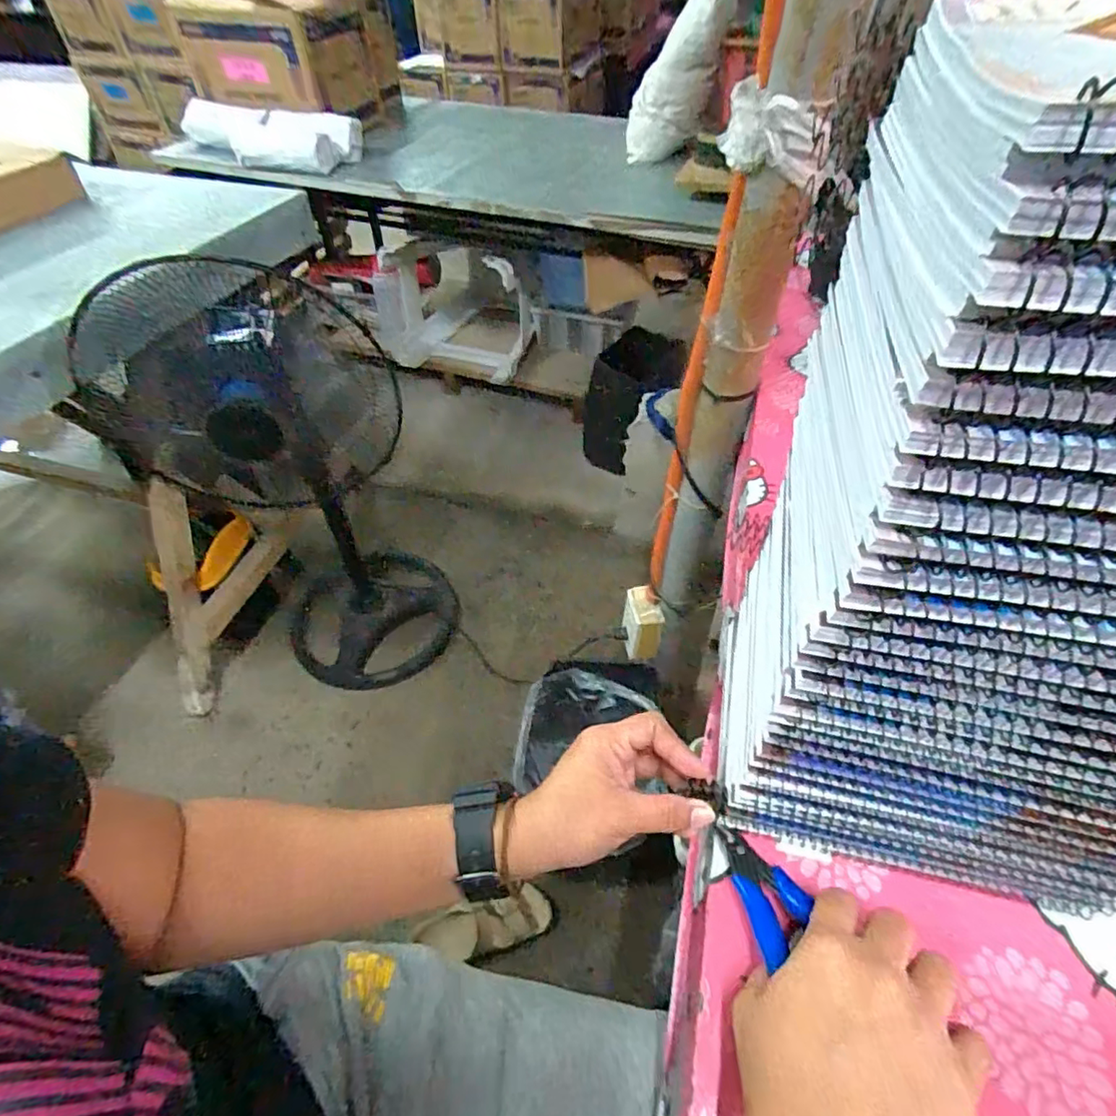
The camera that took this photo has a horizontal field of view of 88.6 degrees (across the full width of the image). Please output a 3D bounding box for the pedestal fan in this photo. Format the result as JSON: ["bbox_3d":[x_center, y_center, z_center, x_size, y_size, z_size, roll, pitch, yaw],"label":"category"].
[{"bbox_3d":[-0.469,-0.124,1.152,0.399,0.875,0.368,6,49,5],"label":"pedestal fan"}]

